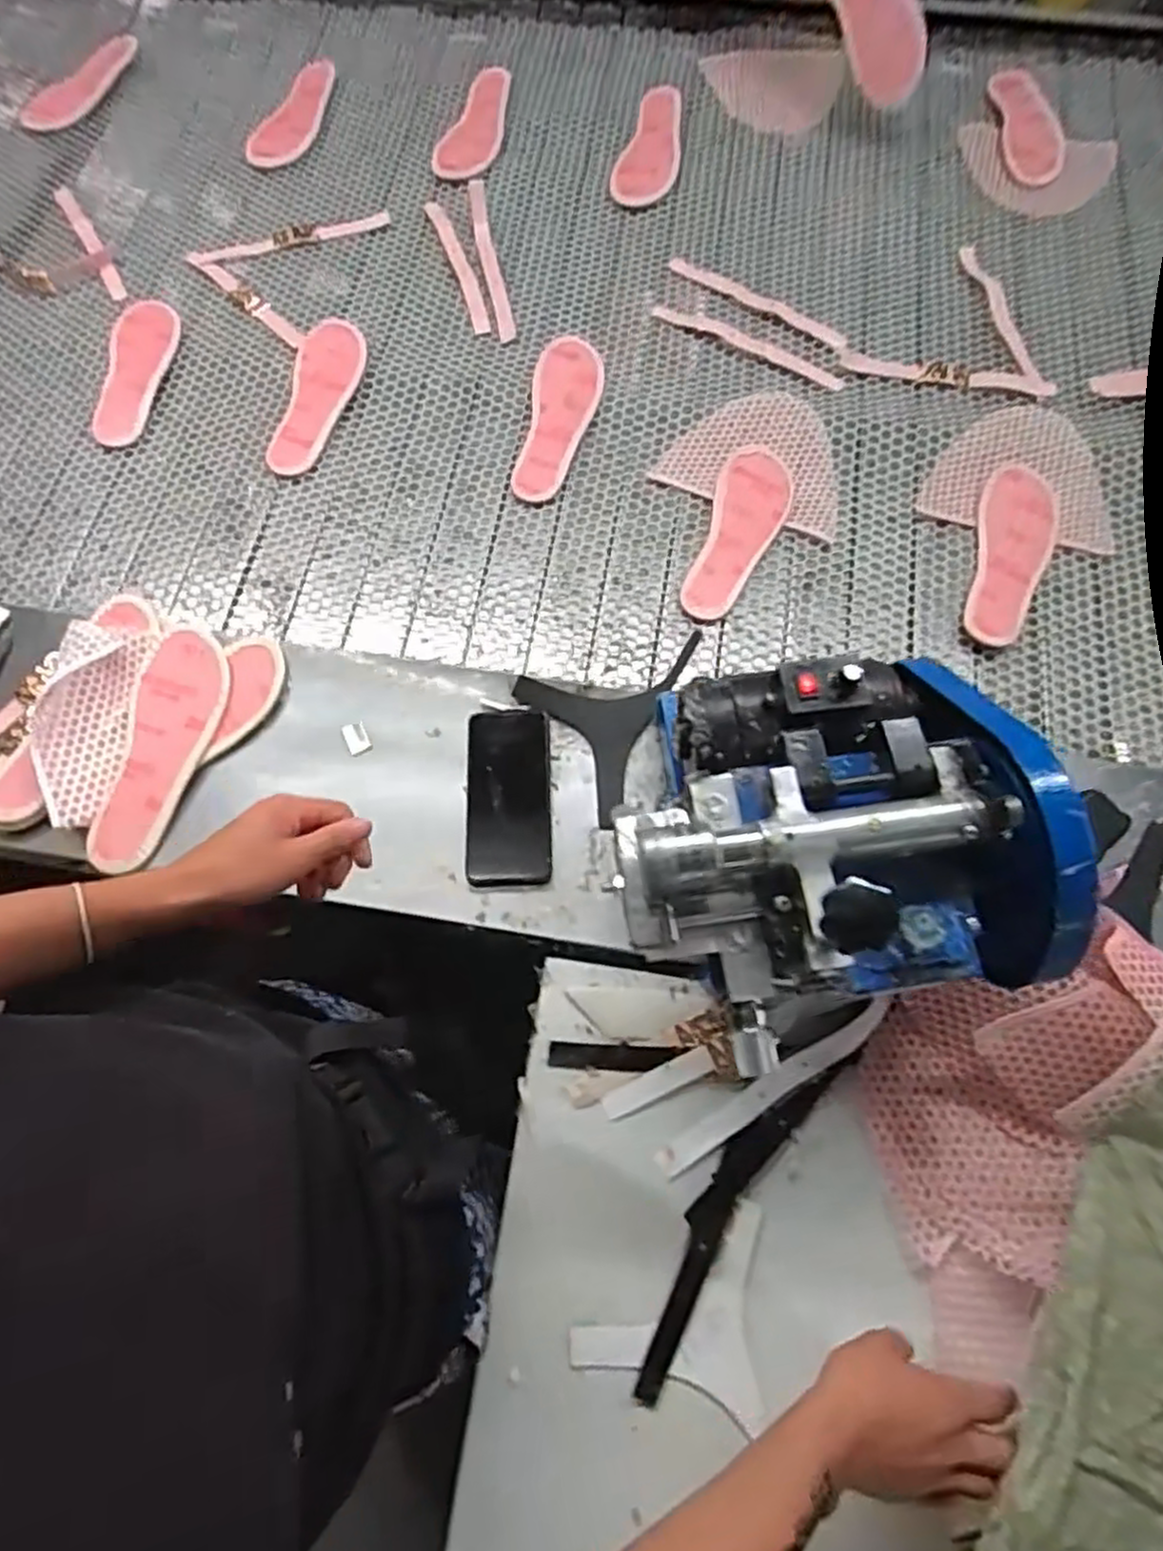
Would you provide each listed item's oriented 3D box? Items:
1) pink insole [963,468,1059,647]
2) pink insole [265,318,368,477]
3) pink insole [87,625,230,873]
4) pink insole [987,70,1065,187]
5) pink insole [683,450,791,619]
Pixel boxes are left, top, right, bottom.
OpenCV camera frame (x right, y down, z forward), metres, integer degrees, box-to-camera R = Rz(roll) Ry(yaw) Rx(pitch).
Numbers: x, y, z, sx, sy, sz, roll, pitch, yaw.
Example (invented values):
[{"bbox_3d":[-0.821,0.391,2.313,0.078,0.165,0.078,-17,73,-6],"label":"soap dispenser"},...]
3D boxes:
[{"bbox_3d":[0.451,-0.235,0.812,0.081,0.016,0.220,24,72,11],"label":"pink insole"},{"bbox_3d":[-0.320,-0.460,0.915,0.091,0.022,0.231,12,70,6],"label":"pink insole"},{"bbox_3d":[-0.401,-0.029,0.723,0.078,0.006,0.236,18,77,-4],"label":"pink insole"},{"bbox_3d":[0.610,-0.901,1.045,0.075,0.020,0.242,-1,72,0],"label":"pink insole"},{"bbox_3d":[0.169,-0.267,0.835,0.080,0.016,0.225,21,71,10],"label":"pink insole"}]

